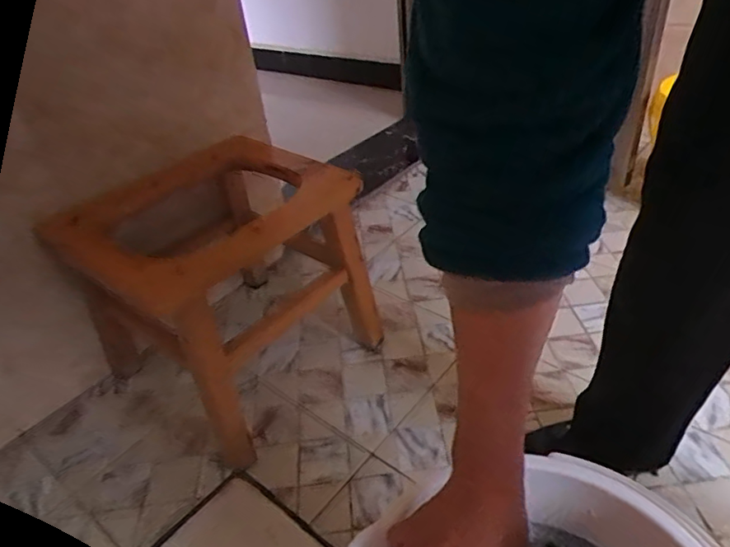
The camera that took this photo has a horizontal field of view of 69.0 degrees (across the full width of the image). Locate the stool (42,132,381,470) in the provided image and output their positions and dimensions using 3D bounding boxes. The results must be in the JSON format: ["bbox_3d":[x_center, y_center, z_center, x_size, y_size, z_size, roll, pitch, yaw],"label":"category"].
[{"bbox_3d":[-0.194,0.018,0.812,0.288,0.346,0.341,18,44,31],"label":"stool"}]

